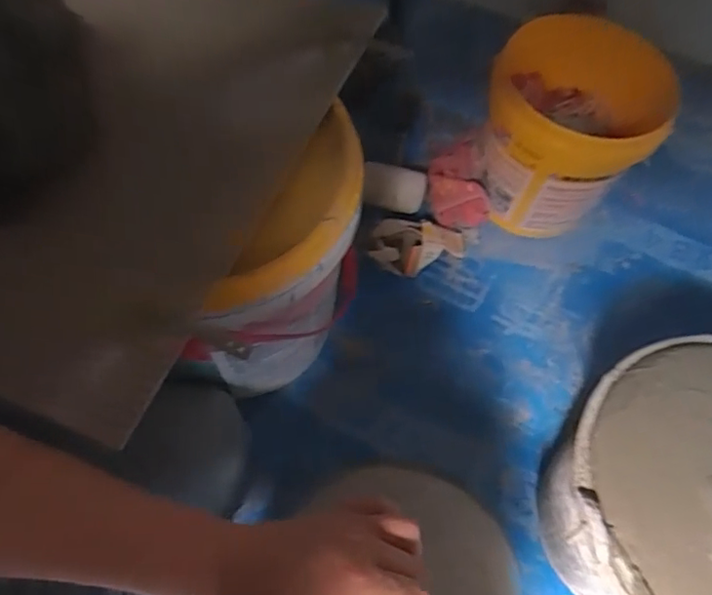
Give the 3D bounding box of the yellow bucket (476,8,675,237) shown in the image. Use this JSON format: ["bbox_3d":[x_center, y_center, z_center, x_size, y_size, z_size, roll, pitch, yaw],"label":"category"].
[{"bbox_3d":[0.322,-0.254,0.866,0.263,0.244,0.260,24,65,8],"label":"yellow bucket"}]

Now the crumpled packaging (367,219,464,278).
[{"bbox_3d":[0.096,-0.079,0.863,0.154,0.060,0.082,-4,63,-6],"label":"crumpled packaging"}]

